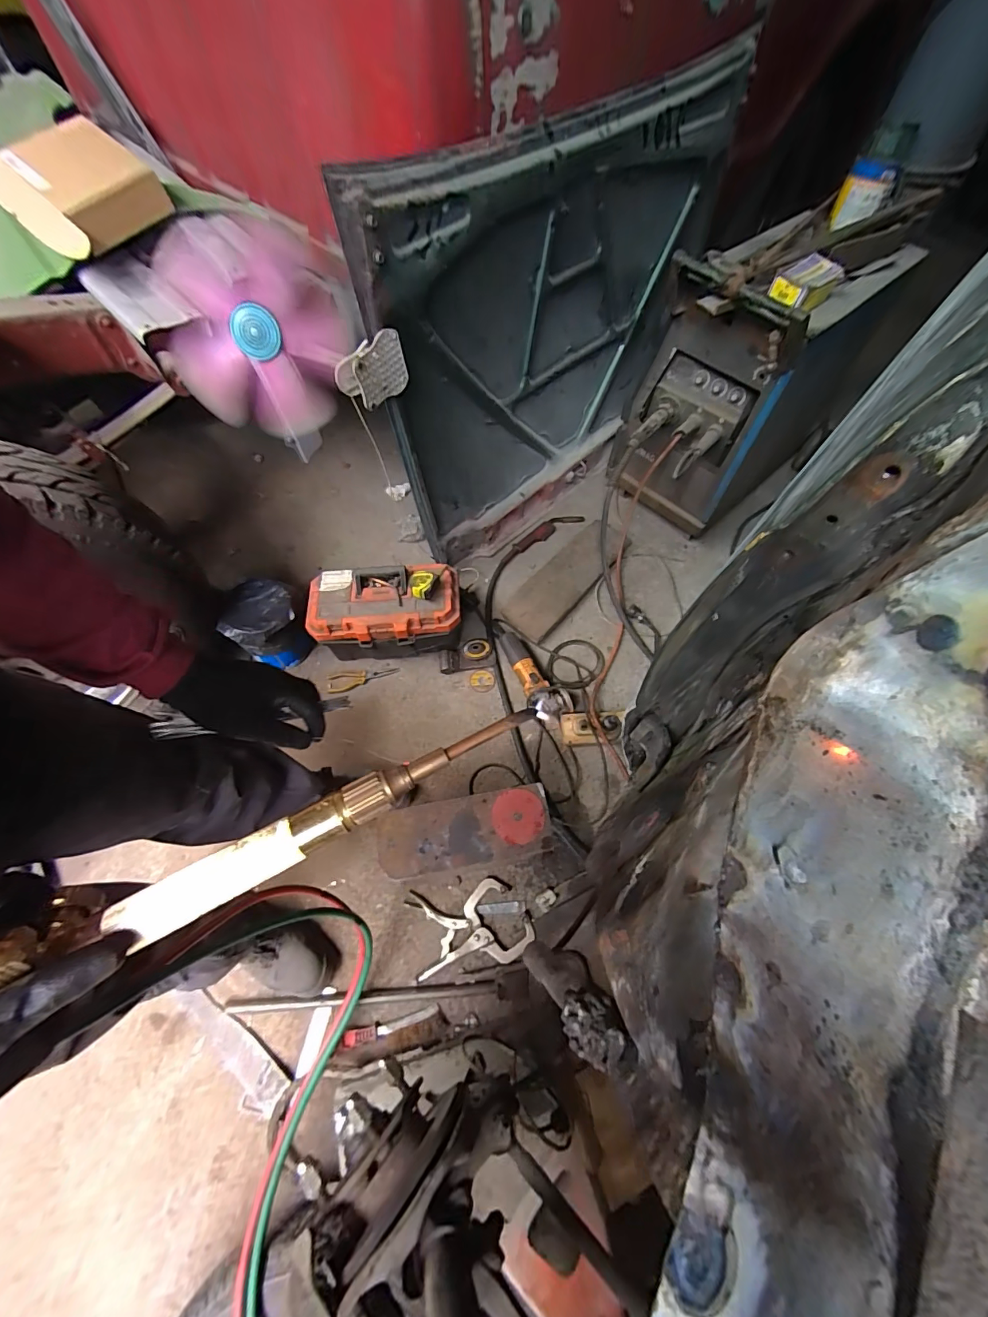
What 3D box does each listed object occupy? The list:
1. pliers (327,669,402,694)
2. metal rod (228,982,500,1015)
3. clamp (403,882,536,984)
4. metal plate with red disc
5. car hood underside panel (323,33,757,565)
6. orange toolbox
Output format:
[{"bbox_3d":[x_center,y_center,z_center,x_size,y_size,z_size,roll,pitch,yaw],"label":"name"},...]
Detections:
[{"bbox_3d":[-0.362,0.059,1.241,0.191,0.013,0.054,-9,63,-4],"label":"pliers"},{"bbox_3d":[-0.274,0.705,0.924,0.556,0.020,0.025,-3,63,-1],"label":"metal rod"},{"bbox_3d":[-0.047,0.583,0.976,0.253,0.020,0.158,-10,63,-4],"label":"clamp"},{"bbox_3d":[-0.056,0.327,0.841,0.318,0.015,0.129,-10,59,0],"label":"metal plate with red disc"},{"bbox_3d":[0.196,-0.867,1.224,0.232,0.814,1.218,35,69,17],"label":"car hood underside panel"},{"bbox_3d":[-0.287,-0.117,1.212,0.390,0.232,0.208,-3,63,-1],"label":"orange toolbox"}]

